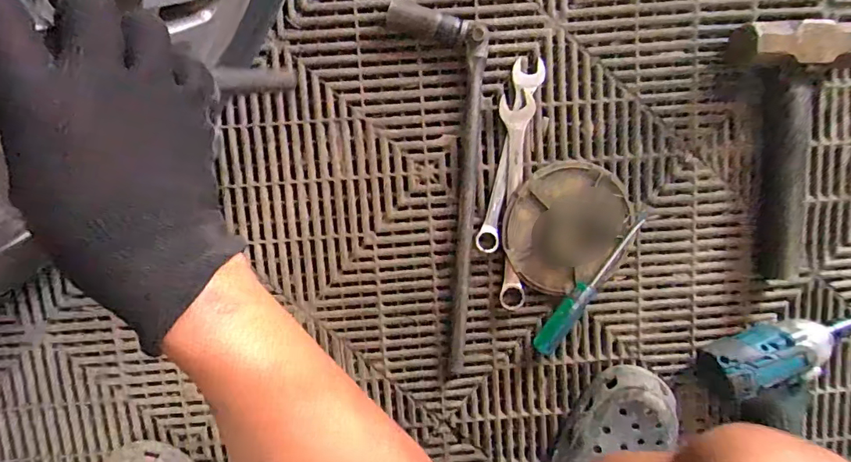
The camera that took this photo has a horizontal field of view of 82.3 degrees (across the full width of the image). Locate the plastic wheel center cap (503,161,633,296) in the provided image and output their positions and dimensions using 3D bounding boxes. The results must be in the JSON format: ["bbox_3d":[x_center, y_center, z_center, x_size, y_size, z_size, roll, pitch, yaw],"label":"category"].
[{"bbox_3d":[0.144,-0.006,0.513,0.118,0.031,0.136,30,96,-5],"label":"plastic wheel center cap"}]

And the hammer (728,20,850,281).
[{"bbox_3d":[0.385,-0.077,0.490,0.125,0.061,0.262,-7,98,0],"label":"hammer"}]

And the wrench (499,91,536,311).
[{"bbox_3d":[0.093,-0.028,0.517,0.035,0.014,0.227,2,98,-2],"label":"wrench"}]

